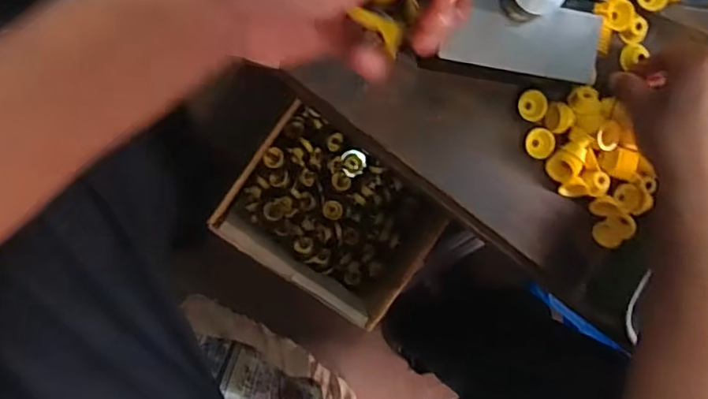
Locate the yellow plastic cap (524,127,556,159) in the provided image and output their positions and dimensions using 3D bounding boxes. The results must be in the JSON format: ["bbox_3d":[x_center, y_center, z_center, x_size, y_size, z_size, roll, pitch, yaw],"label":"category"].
[{"bbox_3d":[0.154,-0.047,0.474,0.025,0.013,0.023,-1,96,-8],"label":"yellow plastic cap"}]

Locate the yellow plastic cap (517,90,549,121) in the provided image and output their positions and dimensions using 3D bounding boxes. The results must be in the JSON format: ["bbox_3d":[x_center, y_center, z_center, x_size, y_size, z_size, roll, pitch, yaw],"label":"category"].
[{"bbox_3d":[0.148,-0.077,0.471,0.021,0.013,0.026,11,94,-9],"label":"yellow plastic cap"}]

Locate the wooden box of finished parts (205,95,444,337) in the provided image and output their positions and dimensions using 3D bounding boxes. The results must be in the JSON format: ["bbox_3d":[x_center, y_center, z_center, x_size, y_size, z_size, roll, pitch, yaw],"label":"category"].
[{"bbox_3d":[-0.019,0.020,0.706,0.245,0.089,0.176,36,90,-10],"label":"wooden box of finished parts"}]

